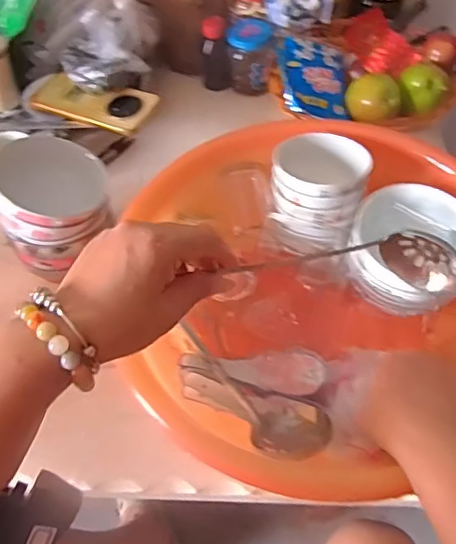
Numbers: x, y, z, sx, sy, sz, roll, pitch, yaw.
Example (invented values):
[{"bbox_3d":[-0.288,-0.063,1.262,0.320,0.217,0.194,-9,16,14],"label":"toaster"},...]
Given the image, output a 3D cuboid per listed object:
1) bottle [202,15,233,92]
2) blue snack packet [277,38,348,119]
[{"bbox_3d":[-0.019,-0.311,0.802,0.040,0.097,0.038,-7,56,-1],"label":"bottle"},{"bbox_3d":[0.112,-0.252,0.725,0.091,0.020,0.126,10,66,-16],"label":"blue snack packet"}]

